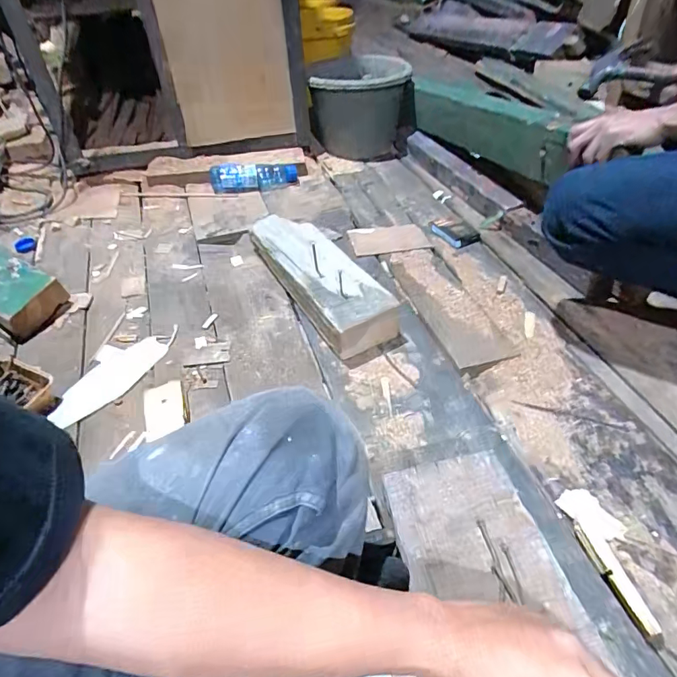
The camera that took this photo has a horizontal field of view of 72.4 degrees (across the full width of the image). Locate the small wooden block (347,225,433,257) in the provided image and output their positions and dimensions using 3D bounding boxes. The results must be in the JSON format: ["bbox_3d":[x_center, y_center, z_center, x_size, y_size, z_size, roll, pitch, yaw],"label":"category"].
[{"bbox_3d":[0.102,-0.203,0.943,0.154,0.018,0.083,-5,44,1],"label":"small wooden block"}]

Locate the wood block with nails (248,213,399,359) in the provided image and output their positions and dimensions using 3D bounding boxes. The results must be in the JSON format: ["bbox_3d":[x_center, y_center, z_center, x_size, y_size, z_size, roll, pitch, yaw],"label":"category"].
[{"bbox_3d":[-0.045,-0.124,0.831,0.120,0.085,0.391,-23,47,-17],"label":"wood block with nails"}]

